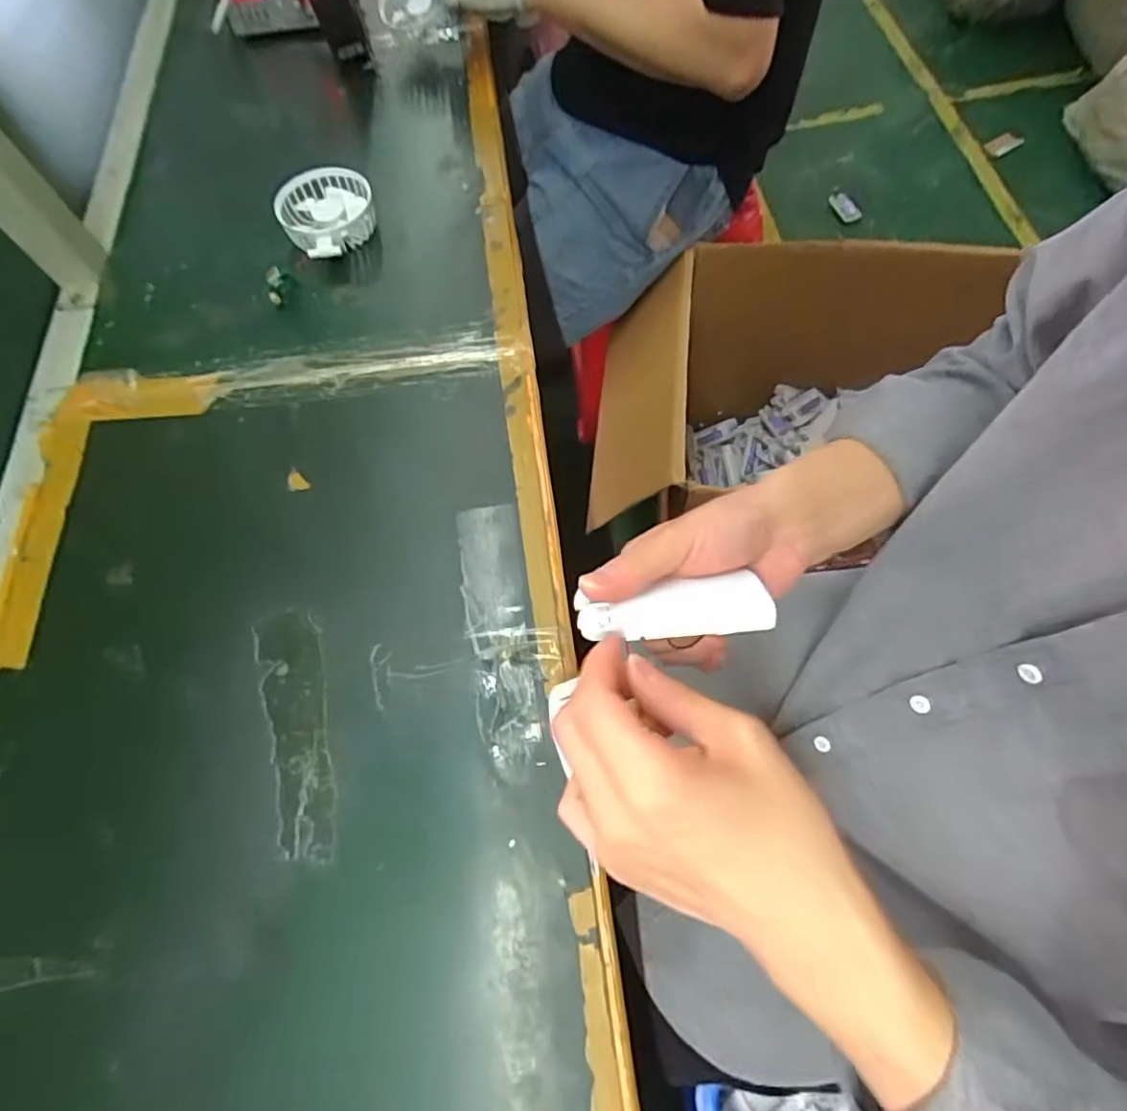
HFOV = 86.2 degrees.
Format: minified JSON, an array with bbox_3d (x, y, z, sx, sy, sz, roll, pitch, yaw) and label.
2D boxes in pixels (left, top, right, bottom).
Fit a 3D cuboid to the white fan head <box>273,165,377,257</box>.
[{"bbox_3d":[-0.222,-0.320,0.575,0.088,0.038,0.101,-19,67,-8],"label":"white fan head"}]

